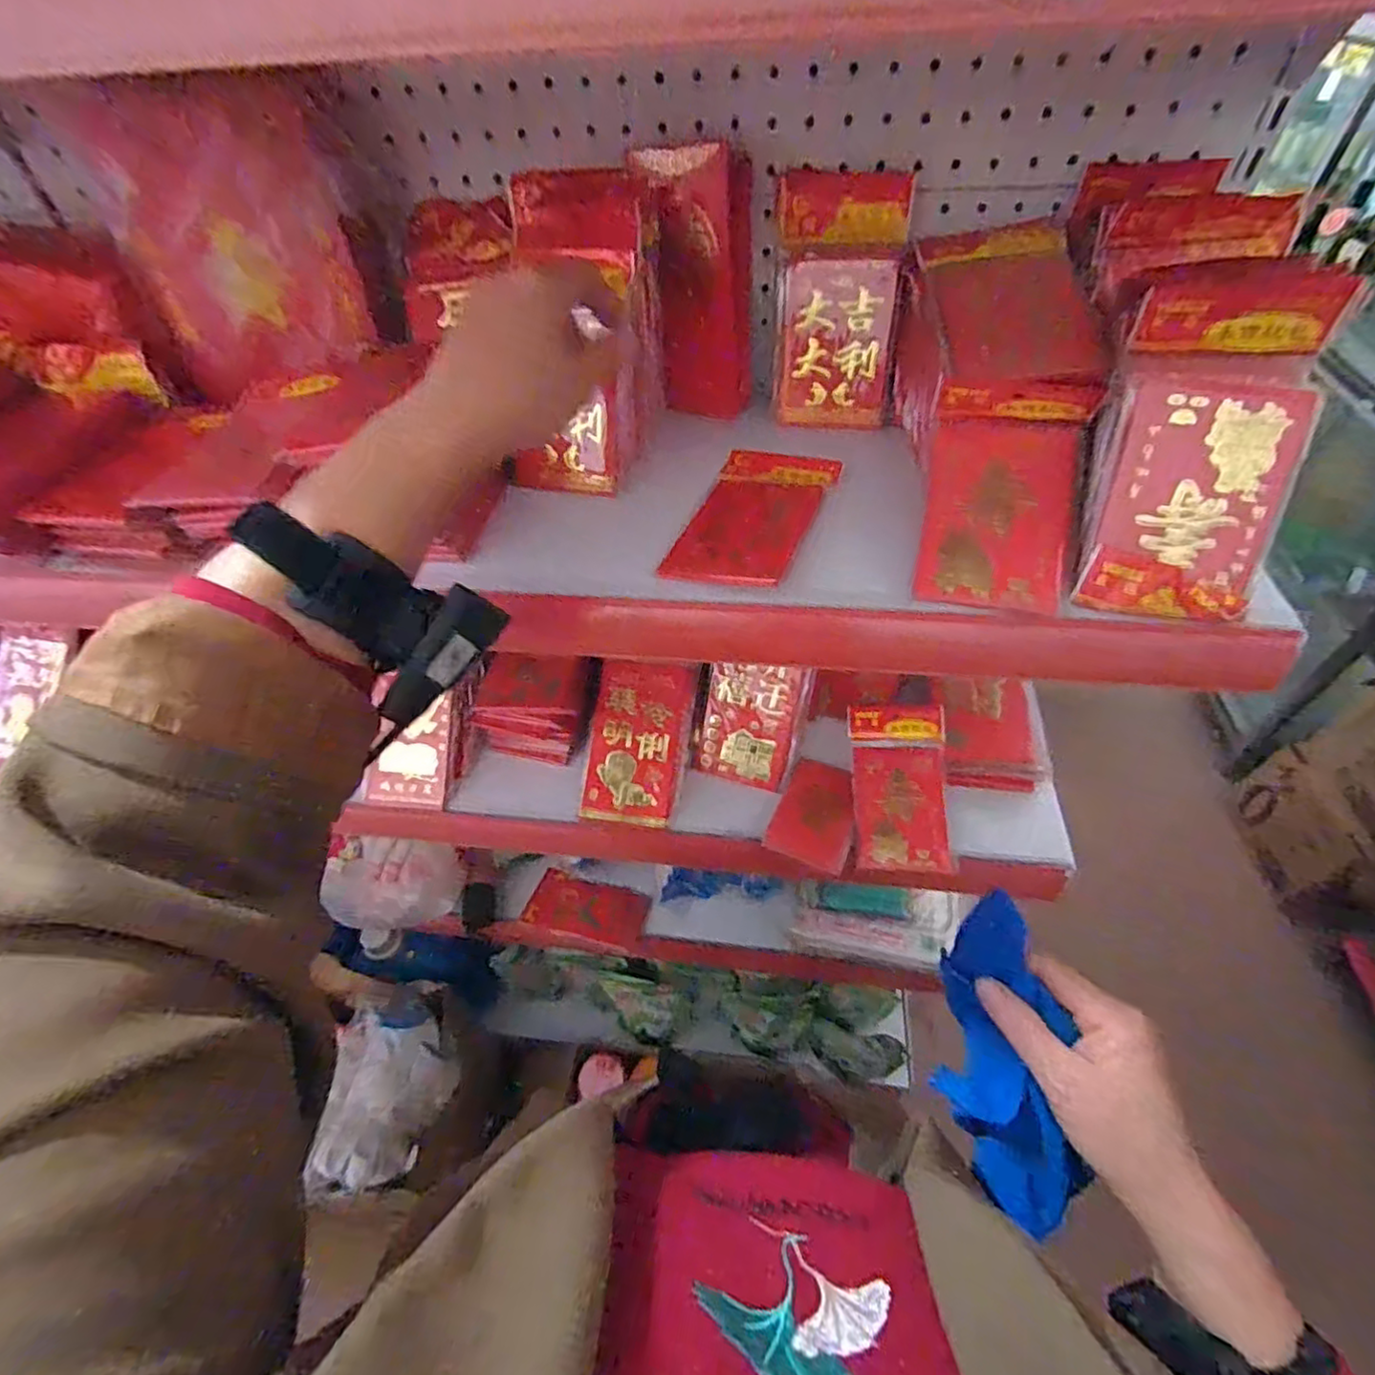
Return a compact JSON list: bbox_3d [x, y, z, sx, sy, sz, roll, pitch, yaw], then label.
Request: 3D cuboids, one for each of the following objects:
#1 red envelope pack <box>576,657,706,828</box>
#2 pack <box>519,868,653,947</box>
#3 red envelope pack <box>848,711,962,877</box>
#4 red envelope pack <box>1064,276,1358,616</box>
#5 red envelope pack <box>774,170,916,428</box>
[{"bbox_3d":[-0.048,0.052,0.636,0.096,0.010,0.156,8,82,9],"label":"red envelope pack"},{"bbox_3d":[-0.135,0.303,0.886,0.158,0.010,0.076,15,84,1],"label":"pack"},{"bbox_3d":[0.198,0.092,0.603,0.087,0.013,0.158,-1,67,10],"label":"red envelope pack"},{"bbox_3d":[0.269,-0.123,0.342,0.089,0.168,0.020,13,13,13],"label":"red envelope pack"},{"bbox_3d":[0.113,-0.283,0.481,0.089,0.163,0.015,3,22,10],"label":"red envelope pack"}]

